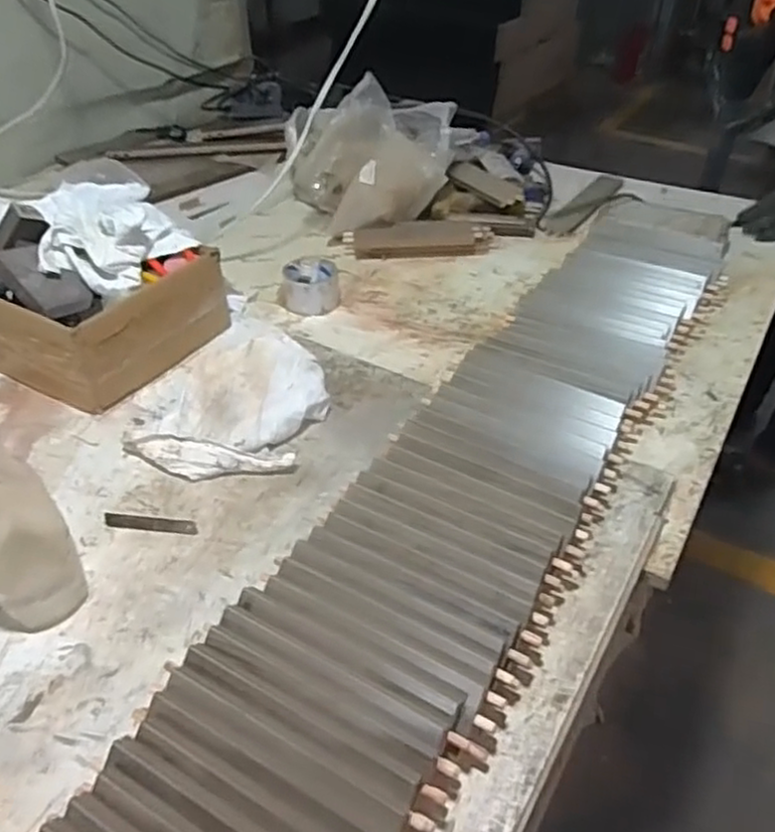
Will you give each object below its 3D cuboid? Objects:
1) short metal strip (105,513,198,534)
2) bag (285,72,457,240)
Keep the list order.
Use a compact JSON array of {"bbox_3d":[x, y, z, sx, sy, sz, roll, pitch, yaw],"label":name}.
[{"bbox_3d":[-0.246,0.113,0.735,0.100,0.007,0.017,4,40,6],"label":"short metal strip"},{"bbox_3d":[-0.010,-0.466,1.270,0.252,0.211,0.287,7,41,8],"label":"bag"}]

